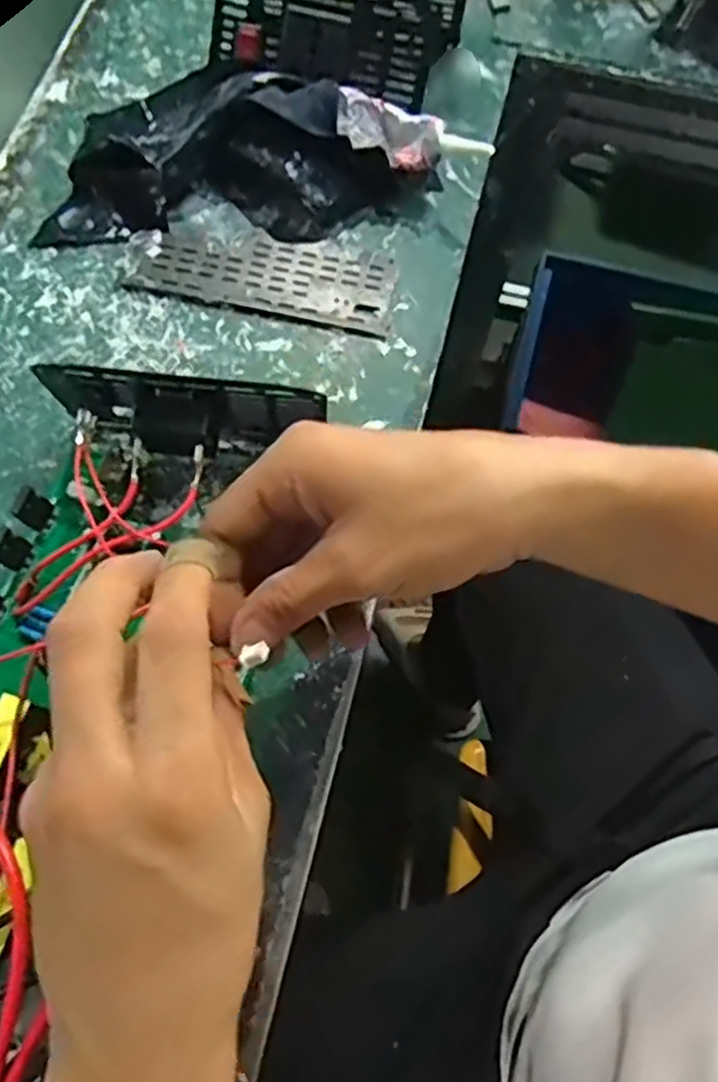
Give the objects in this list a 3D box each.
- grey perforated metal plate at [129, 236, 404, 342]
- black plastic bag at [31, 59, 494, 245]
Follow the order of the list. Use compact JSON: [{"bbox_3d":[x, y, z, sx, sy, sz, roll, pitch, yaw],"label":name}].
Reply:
[{"bbox_3d":[-0.053,-0.155,0.418,0.144,0.005,0.053,11,71,1],"label":"grey perforated metal plate"},{"bbox_3d":[-0.062,-0.243,0.423,0.246,0.047,0.119,-4,72,-4],"label":"black plastic bag"}]

